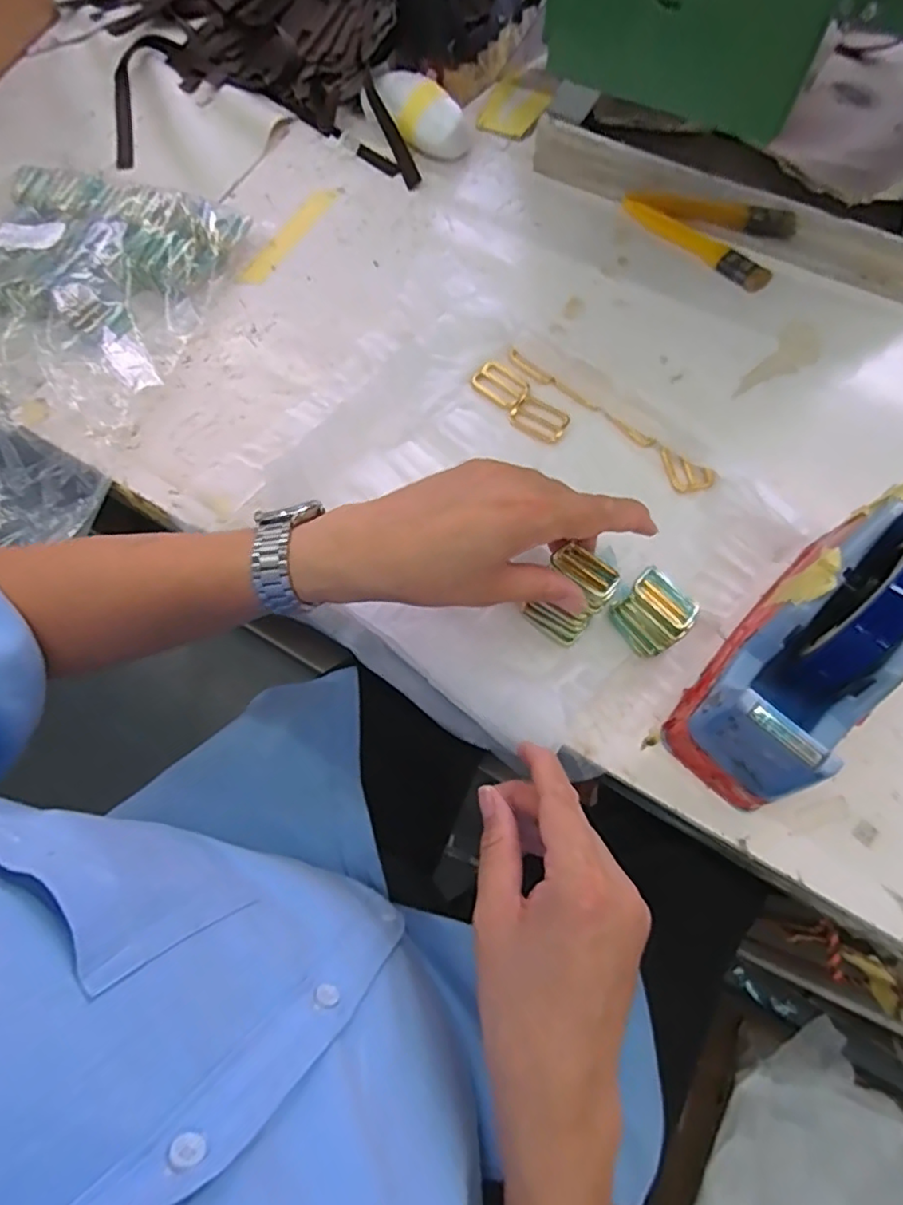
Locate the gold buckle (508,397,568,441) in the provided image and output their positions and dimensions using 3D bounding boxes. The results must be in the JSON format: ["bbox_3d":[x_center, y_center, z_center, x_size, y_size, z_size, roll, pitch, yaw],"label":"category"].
[{"bbox_3d":[0.069,-0.146,0.476,0.045,0.004,0.028,27,72,11],"label":"gold buckle"}]

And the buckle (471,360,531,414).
[{"bbox_3d":[0.042,-0.177,0.490,0.048,0.004,0.032,39,74,14],"label":"buckle"}]

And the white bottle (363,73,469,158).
[{"bbox_3d":[-0.036,-0.479,0.590,0.121,0.042,0.052,40,75,15],"label":"white bottle"}]

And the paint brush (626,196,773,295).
[{"bbox_3d":[0.218,-0.325,0.541,0.151,0.011,0.029,41,75,15],"label":"paint brush"}]

